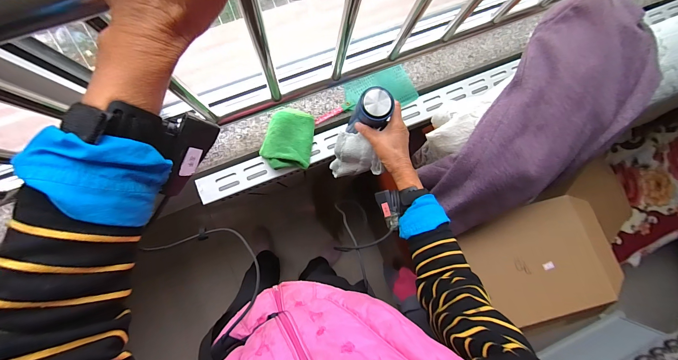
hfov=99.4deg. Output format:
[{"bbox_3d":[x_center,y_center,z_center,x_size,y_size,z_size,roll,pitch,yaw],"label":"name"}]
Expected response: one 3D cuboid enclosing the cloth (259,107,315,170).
[{"bbox_3d":[-0.117,-0.097,0.670,0.111,0.045,0.141,9,86,-7],"label":"cloth"}]

